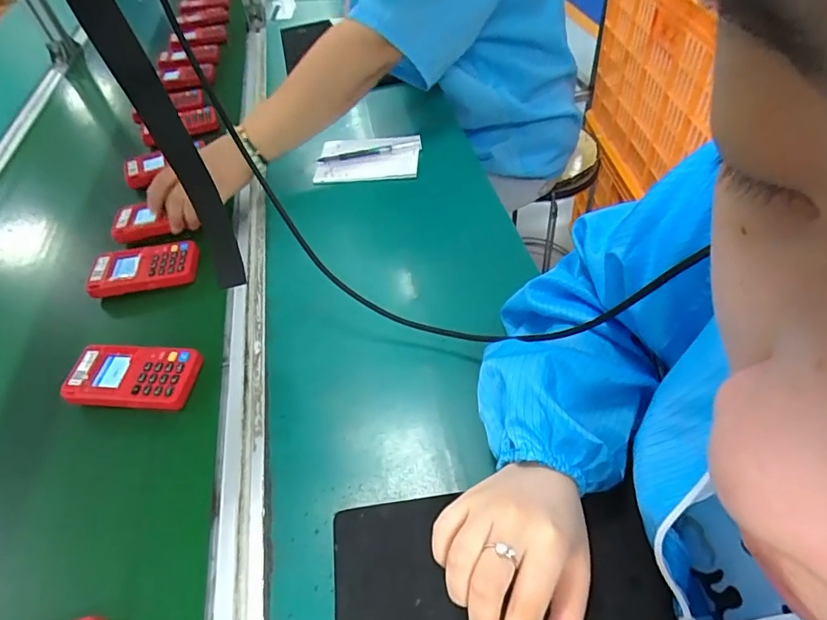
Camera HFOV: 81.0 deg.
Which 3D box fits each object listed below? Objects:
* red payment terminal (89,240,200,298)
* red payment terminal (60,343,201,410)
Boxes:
[{"bbox_3d":[-0.326,-0.052,0.586,0.127,0.023,0.063,-12,48,-4],"label":"red payment terminal"},{"bbox_3d":[-0.278,0.065,0.480,0.122,0.016,0.064,0,49,7],"label":"red payment terminal"}]

